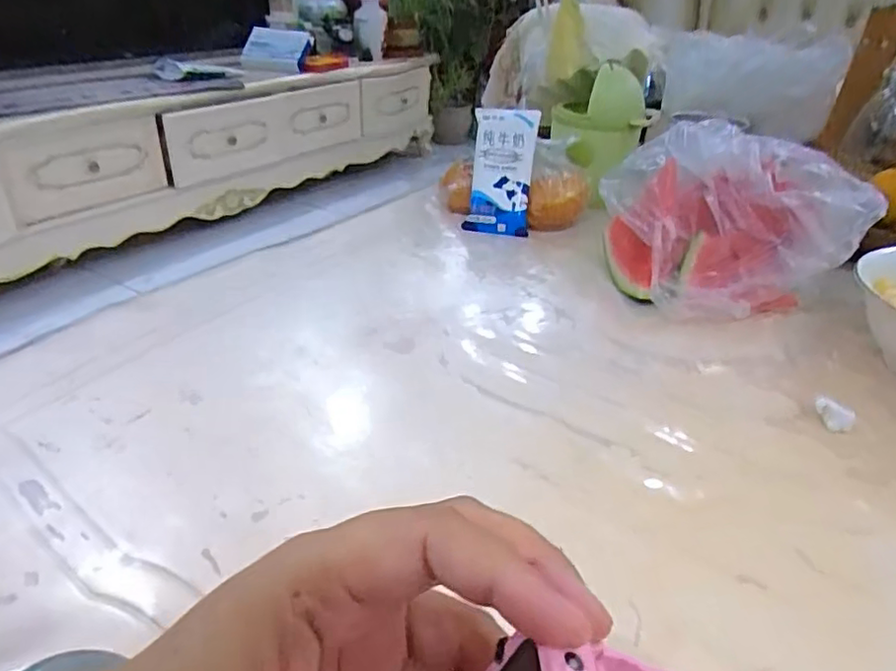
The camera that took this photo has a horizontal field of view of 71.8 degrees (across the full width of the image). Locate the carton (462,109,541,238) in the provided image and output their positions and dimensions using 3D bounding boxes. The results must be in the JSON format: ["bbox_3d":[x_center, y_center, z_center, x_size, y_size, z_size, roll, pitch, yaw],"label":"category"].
[{"bbox_3d":[0.074,-0.227,0.840,0.083,0.184,0.029,6,-12,6],"label":"carton"}]

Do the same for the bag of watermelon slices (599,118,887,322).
[{"bbox_3d":[0.296,-0.118,0.658,0.233,0.162,0.172,-1,30,-6],"label":"bag of watermelon slices"}]

